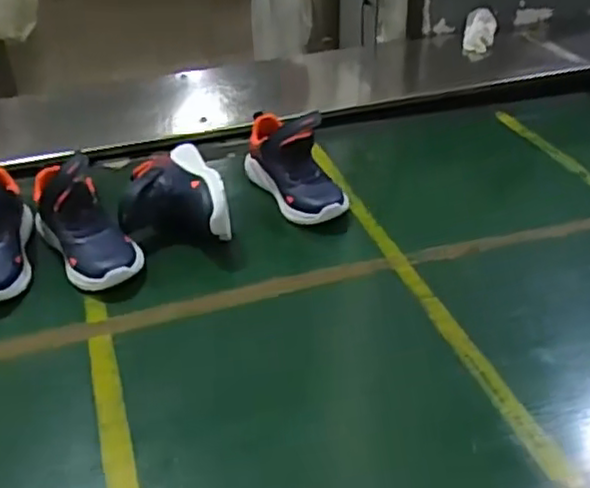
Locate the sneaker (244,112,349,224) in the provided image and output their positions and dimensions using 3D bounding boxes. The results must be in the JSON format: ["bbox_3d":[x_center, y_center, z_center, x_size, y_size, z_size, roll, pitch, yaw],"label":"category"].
[{"bbox_3d":[-0.004,-0.116,0.910,0.078,0.110,0.191,-17,37,-21],"label":"sneaker"}]

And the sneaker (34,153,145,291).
[{"bbox_3d":[-0.253,-0.034,0.824,0.086,0.123,0.190,-22,39,-27],"label":"sneaker"}]

